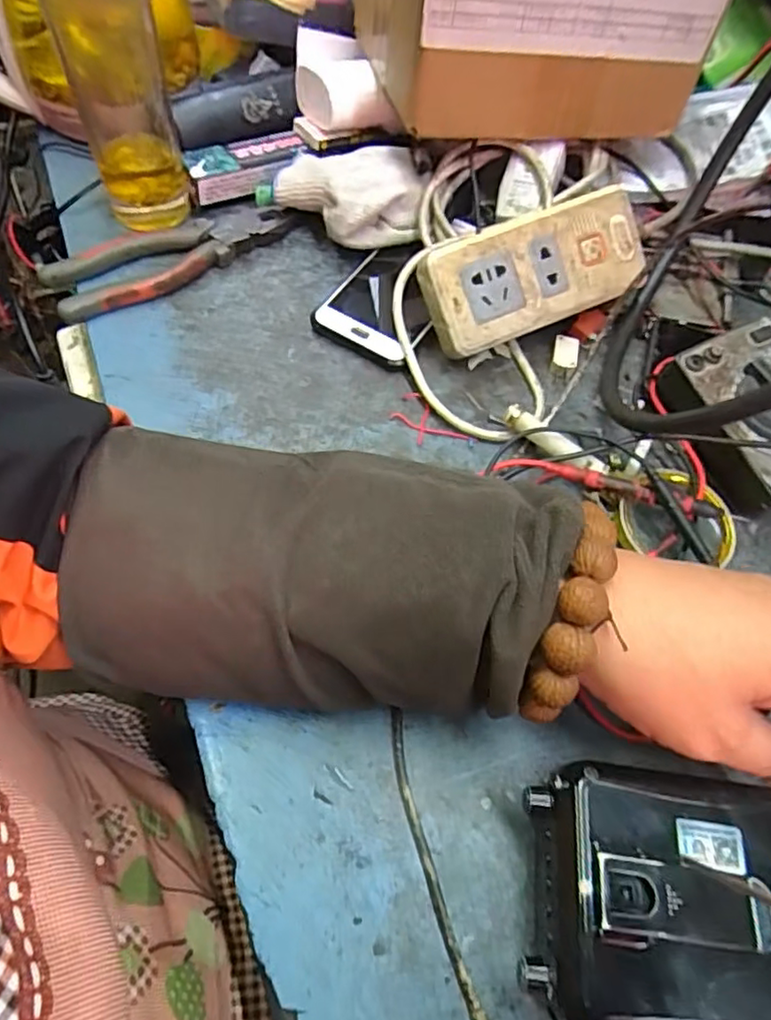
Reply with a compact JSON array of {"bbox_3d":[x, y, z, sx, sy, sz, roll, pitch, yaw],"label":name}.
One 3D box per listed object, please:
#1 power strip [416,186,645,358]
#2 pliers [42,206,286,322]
[{"bbox_3d":[0.098,-0.158,0.416,0.144,0.038,0.070,-22,105,-8],"label":"power strip"},{"bbox_3d":[-0.160,-0.190,0.452,0.177,0.017,0.065,-36,68,-23],"label":"pliers"}]

